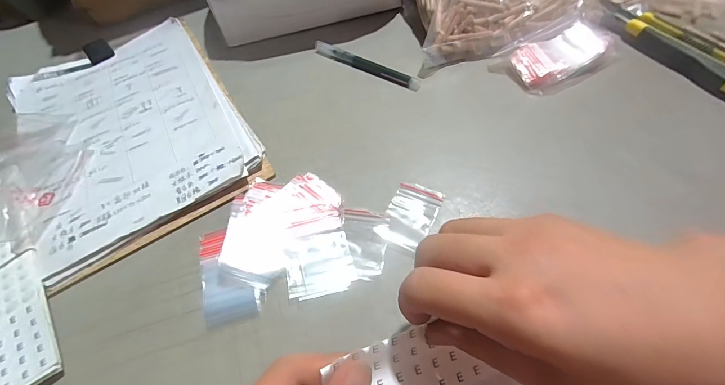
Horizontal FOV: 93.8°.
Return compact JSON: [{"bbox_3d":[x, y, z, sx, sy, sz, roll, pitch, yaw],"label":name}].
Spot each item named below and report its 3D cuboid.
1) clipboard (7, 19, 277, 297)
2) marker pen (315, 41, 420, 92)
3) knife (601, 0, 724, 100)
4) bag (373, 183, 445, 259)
[{"bbox_3d":[-0.244,-0.075,0.361,0.200,0.015,0.300,-30,61,-13],"label":"clipboard"},{"bbox_3d":[0.003,-0.147,0.385,0.140,0.007,0.012,31,65,21],"label":"marker pen"},{"bbox_3d":[0.319,-0.144,0.341,0.033,0.022,0.174,-26,60,-11],"label":"knife"},{"bbox_3d":[0.039,0.019,0.281,0.039,0.006,0.062,24,63,18],"label":"bag"}]

